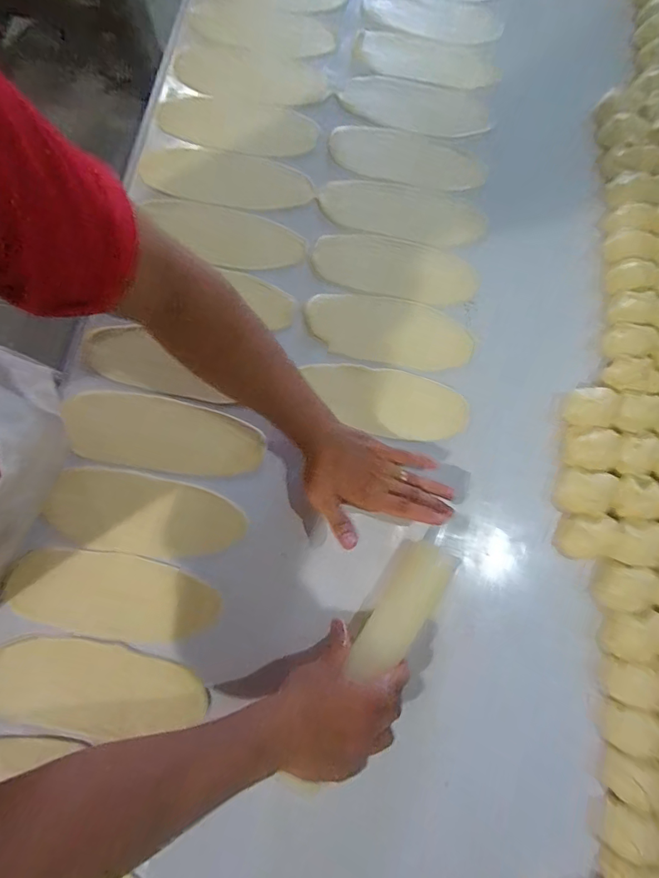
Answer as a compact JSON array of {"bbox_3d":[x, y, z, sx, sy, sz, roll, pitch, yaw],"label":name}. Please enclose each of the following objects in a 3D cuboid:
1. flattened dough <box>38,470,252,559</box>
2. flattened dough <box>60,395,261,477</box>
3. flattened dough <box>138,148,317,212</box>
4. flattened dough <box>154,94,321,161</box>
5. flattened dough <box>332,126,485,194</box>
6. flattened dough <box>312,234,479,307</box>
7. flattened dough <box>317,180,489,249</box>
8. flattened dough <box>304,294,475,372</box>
[{"bbox_3d":[-0.206,0.087,0.508,0.210,0.005,0.085,11,75,-4],"label":"flattened dough"},{"bbox_3d":[-0.194,-0.004,0.526,0.229,0.011,0.084,9,77,2],"label":"flattened dough"},{"bbox_3d":[-0.140,-0.360,0.622,0.234,0.014,0.094,9,77,2],"label":"flattened dough"},{"bbox_3d":[-0.130,-0.455,0.650,0.221,0.009,0.094,9,77,2],"label":"flattened dough"},{"bbox_3d":[0.112,-0.406,0.646,0.219,0.010,0.088,9,77,2],"label":"flattened dough"},{"bbox_3d":[0.088,-0.228,0.598,0.215,0.014,0.084,10,77,2],"label":"flattened dough"},{"bbox_3d":[0.103,-0.316,0.624,0.226,0.009,0.091,12,77,3],"label":"flattened dough"},{"bbox_3d":[0.078,-0.139,0.580,0.212,0.013,0.088,9,77,2],"label":"flattened dough"}]

